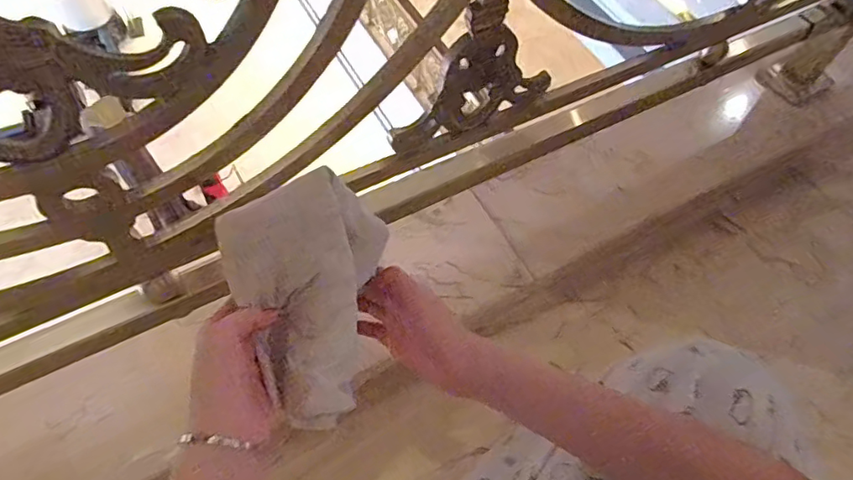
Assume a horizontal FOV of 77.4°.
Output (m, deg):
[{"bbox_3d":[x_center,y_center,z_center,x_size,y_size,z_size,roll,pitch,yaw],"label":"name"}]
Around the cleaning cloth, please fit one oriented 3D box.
[{"bbox_3d":[-0.076,0.042,0.388,0.112,0.027,0.166,-22,95,-4],"label":"cleaning cloth"}]

